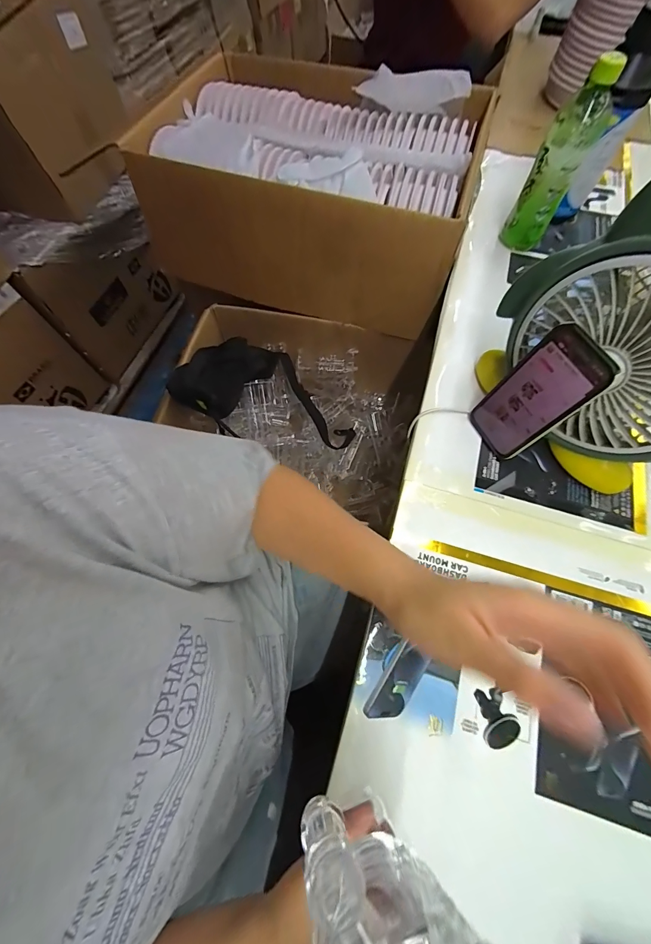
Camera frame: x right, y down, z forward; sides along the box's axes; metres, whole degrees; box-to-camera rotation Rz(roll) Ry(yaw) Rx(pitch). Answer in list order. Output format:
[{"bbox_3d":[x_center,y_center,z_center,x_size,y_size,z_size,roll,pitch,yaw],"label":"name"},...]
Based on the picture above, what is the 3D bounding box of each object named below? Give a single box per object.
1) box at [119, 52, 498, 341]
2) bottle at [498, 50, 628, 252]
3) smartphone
[{"bbox_3d":[-0.034,-0.562,0.679,0.602,0.207,0.448,15,70,6],"label":"box"},{"bbox_3d":[0.331,-0.436,0.479,0.062,0.199,0.070,33,72,12],"label":"bottle"},{"bbox_3d":[0.222,-0.077,0.363,0.005,0.151,0.075,-20,69,-26],"label":"smartphone"}]

